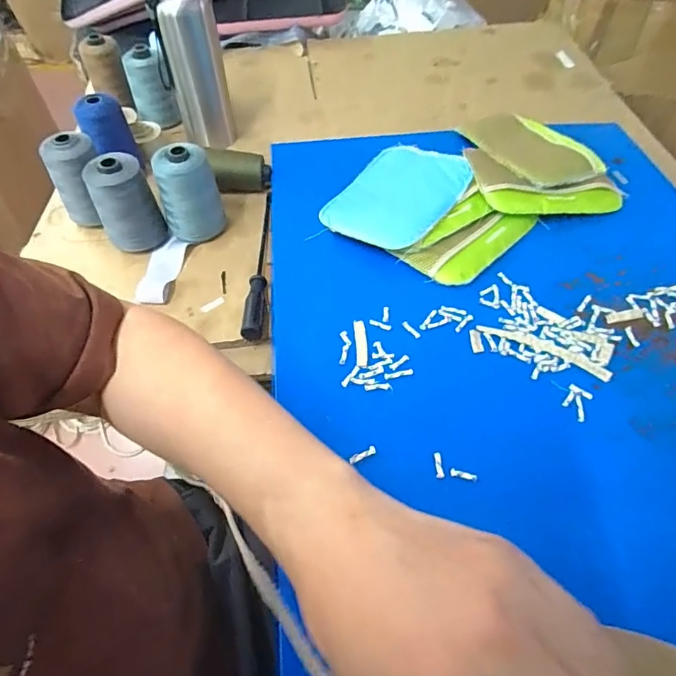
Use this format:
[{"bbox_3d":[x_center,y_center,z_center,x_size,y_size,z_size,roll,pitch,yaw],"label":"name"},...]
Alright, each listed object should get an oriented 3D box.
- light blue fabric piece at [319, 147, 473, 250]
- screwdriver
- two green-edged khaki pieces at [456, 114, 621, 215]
[{"bbox_3d":[0.078,-0.191,0.610,0.146,0.011,0.196,25,59,26],"label":"light blue fabric piece"},{"bbox_3d":[-0.101,-0.102,0.593,0.023,0.021,0.264,-3,57,0],"label":"screwdriver"},{"bbox_3d":[0.271,-0.253,0.654,0.192,0.044,0.227,-6,57,-2],"label":"two green-edged khaki pieces"}]

